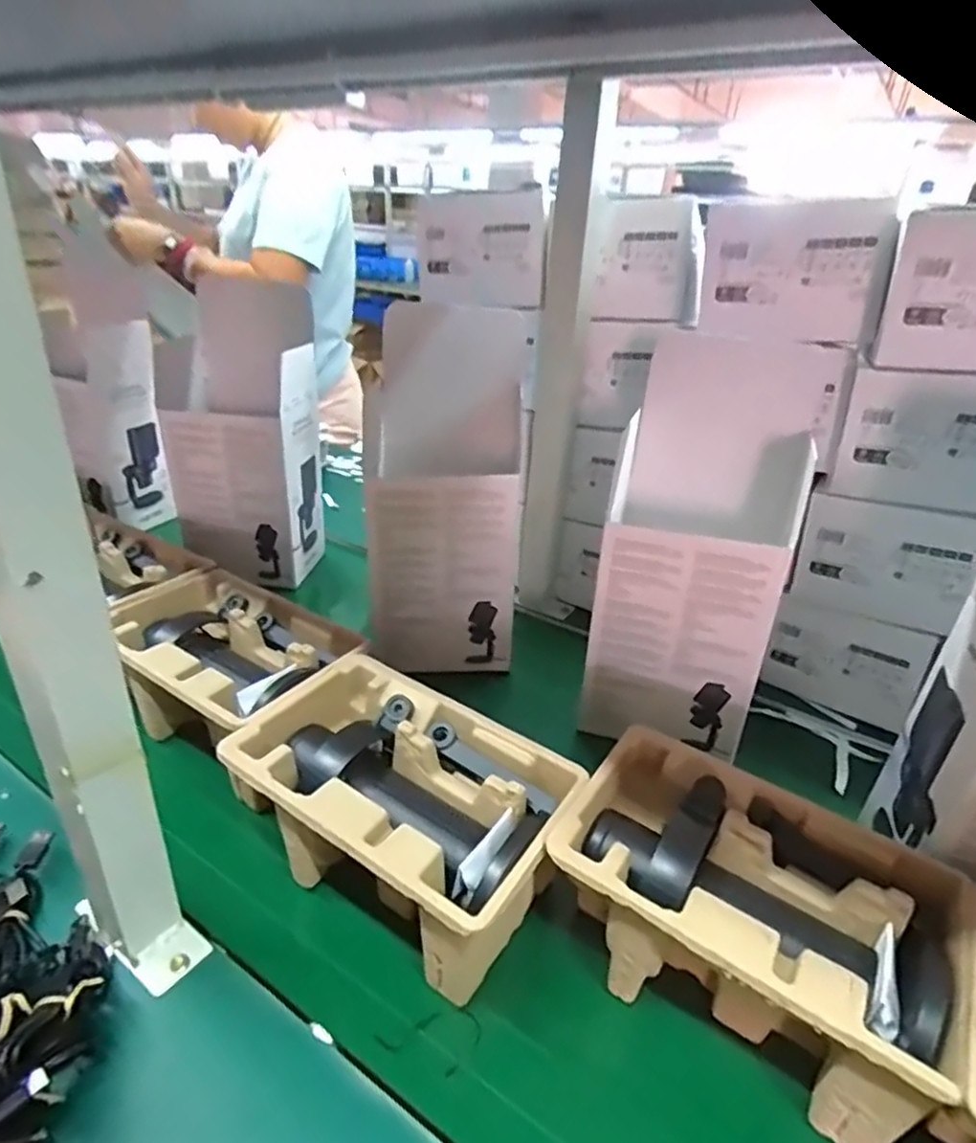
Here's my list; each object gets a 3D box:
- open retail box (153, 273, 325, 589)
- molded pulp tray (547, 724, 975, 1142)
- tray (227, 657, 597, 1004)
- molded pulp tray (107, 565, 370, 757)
[{"bbox_3d":[-0.308,-0.177,0.825,0.178,0.332,0.157,7,30,6],"label":"open retail box"},{"bbox_3d":[0.162,0.217,0.417,0.220,0.098,0.147,21,34,28],"label":"molded pulp tray"},{"bbox_3d":[-0.062,0.182,0.476,0.221,0.124,0.147,20,34,26],"label":"tray"},{"bbox_3d":[-0.232,0.098,0.593,0.212,0.110,0.148,20,34,27],"label":"molded pulp tray"}]

